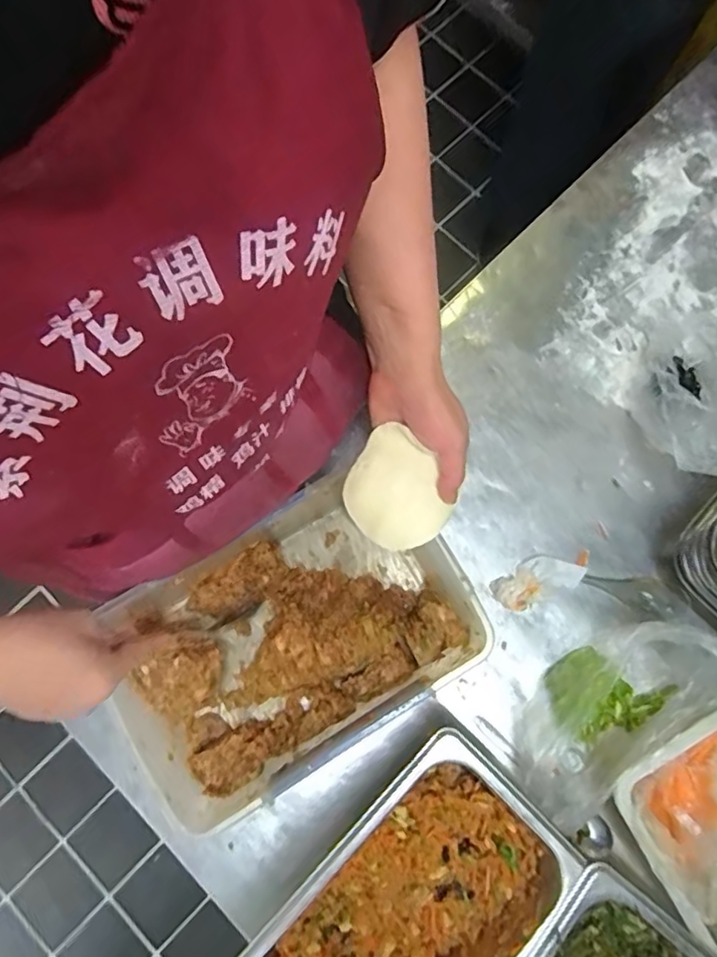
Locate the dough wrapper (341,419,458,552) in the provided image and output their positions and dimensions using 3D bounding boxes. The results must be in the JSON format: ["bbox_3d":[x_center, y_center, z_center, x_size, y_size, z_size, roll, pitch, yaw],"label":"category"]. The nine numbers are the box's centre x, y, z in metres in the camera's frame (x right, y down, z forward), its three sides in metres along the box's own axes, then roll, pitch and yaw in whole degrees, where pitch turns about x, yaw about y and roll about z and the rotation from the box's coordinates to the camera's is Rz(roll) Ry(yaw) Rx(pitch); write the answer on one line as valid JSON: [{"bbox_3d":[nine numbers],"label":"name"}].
[{"bbox_3d":[0.032,0.013,0.486,0.091,0.006,0.082,42,100,5],"label":"dough wrapper"}]

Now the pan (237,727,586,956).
[{"bbox_3d":[0.038,0.355,0.474,0.158,0.084,0.255,43,80,8],"label":"pan"}]

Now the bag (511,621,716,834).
[{"bbox_3d":[0.224,0.208,0.513,0.198,0.115,0.095,-40,81,-9],"label":"bag"}]

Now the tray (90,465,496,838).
[{"bbox_3d":[-0.059,0.144,0.527,0.296,0.098,0.210,-34,80,-8],"label":"tray"}]

